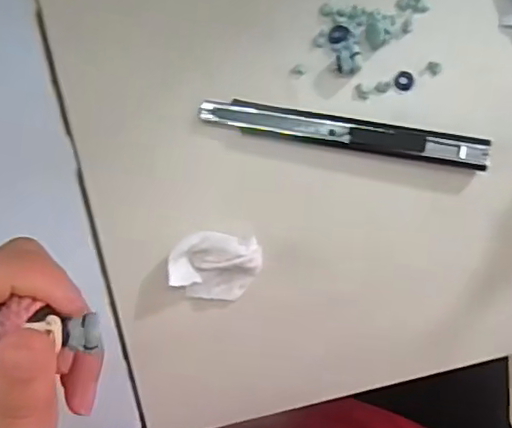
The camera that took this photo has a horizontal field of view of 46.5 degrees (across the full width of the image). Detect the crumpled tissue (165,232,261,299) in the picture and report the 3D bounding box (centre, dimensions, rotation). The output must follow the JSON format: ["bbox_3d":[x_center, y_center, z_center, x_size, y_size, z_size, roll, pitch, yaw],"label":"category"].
[{"bbox_3d":[-0.019,0.025,0.278,0.041,0.010,0.031,5,91,1],"label":"crumpled tissue"}]

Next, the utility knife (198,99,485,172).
[{"bbox_3d":[0.041,-0.038,0.279,0.133,0.010,0.015,9,91,1],"label":"utility knife"}]

